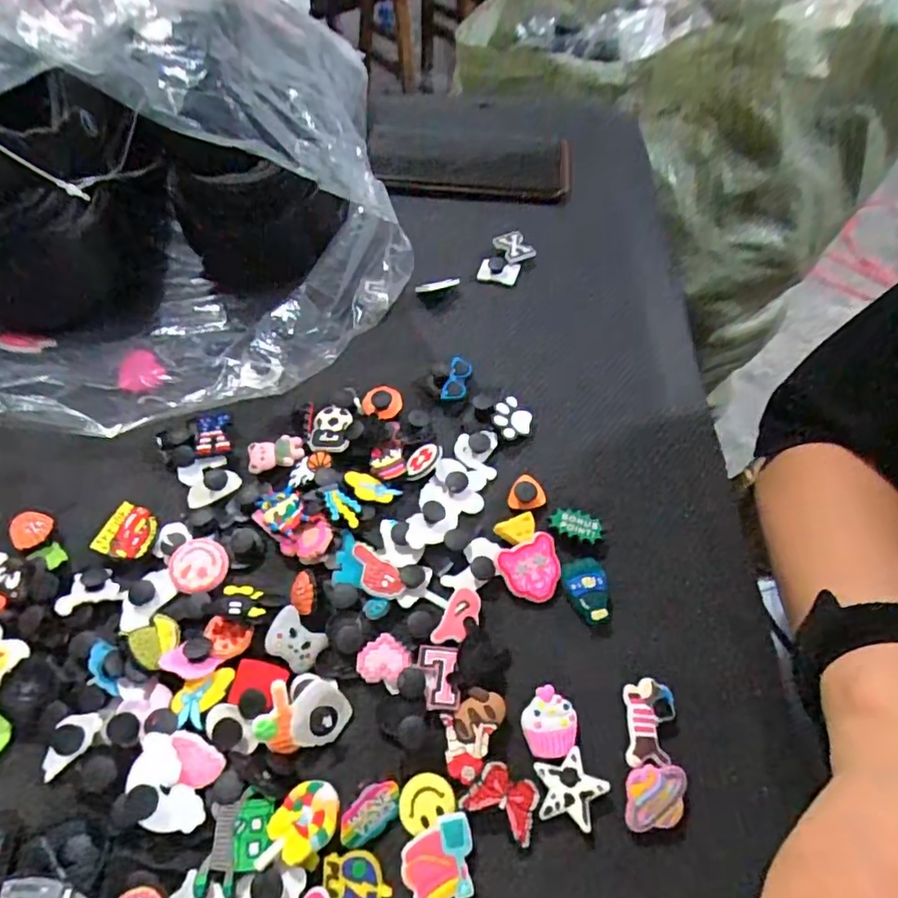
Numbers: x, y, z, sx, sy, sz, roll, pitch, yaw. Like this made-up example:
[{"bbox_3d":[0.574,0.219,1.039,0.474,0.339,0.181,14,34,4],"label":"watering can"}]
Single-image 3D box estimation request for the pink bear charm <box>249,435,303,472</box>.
[{"bbox_3d":[-0.092,0.002,0.308,0.028,0.006,0.017,-13,58,-9],"label":"pink bear charm"}]

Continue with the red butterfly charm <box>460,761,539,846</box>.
[{"bbox_3d":[0.021,0.134,0.223,0.027,0.005,0.020,24,60,15],"label":"red butterfly charm"}]

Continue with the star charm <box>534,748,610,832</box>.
[{"bbox_3d":[0.046,0.131,0.225,0.026,0.004,0.027,30,61,18],"label":"star charm"}]

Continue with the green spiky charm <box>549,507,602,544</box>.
[{"bbox_3d":[0.063,0.038,0.287,0.024,0.006,0.014,22,59,14],"label":"green spiky charm"}]

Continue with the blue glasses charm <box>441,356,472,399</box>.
[{"bbox_3d":[0.005,-0.041,0.334,0.013,0.009,0.031,14,58,9],"label":"blue glasses charm"}]

